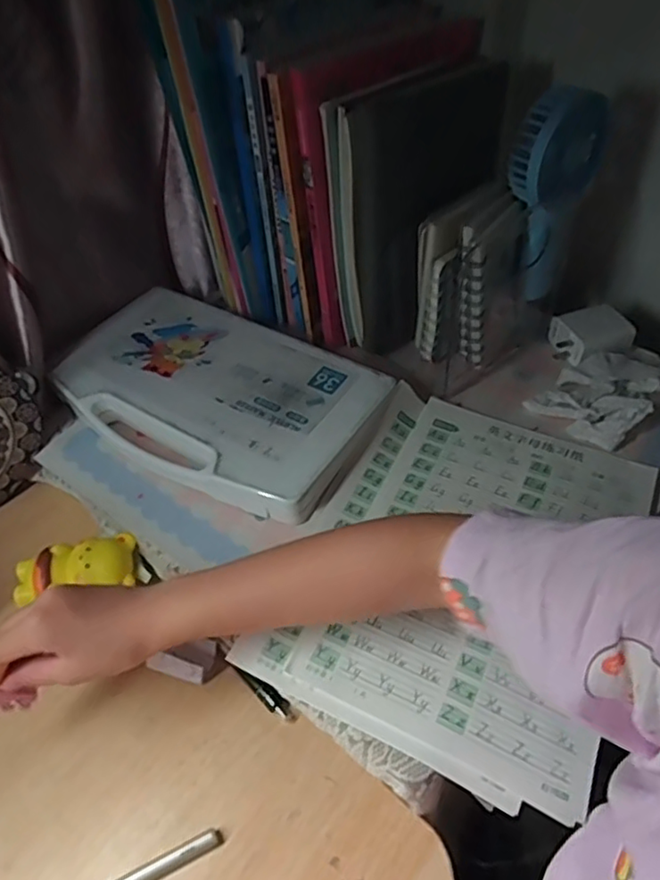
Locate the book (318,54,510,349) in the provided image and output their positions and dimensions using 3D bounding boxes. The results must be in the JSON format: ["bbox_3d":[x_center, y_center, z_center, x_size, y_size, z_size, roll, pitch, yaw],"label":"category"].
[{"bbox_3d":[0.075,-0.187,0.516,0.152,0.209,0.028,-26,48,-20],"label":"book"}]

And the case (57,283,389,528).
[{"bbox_3d":[-0.103,-0.041,0.526,0.278,0.030,0.171,26,55,25],"label":"case"}]

